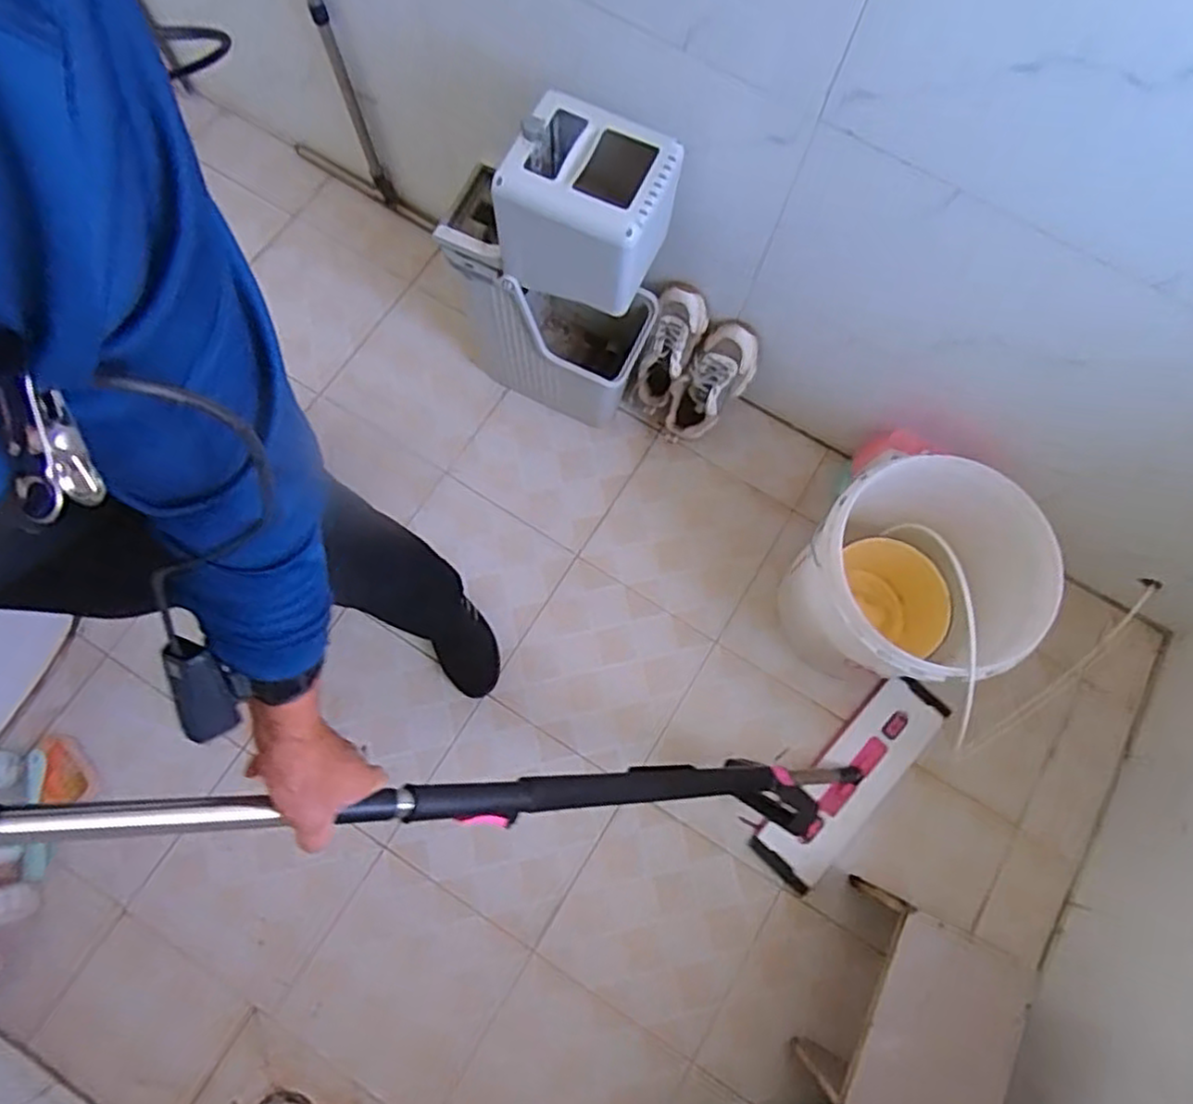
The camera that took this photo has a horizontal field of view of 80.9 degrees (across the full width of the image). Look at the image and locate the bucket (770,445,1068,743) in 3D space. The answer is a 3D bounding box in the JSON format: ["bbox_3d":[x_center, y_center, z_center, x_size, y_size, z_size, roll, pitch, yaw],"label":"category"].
[{"bbox_3d":[0.459,0.059,1.105,0.290,0.412,0.283,0,75,-1],"label":"bucket"}]

